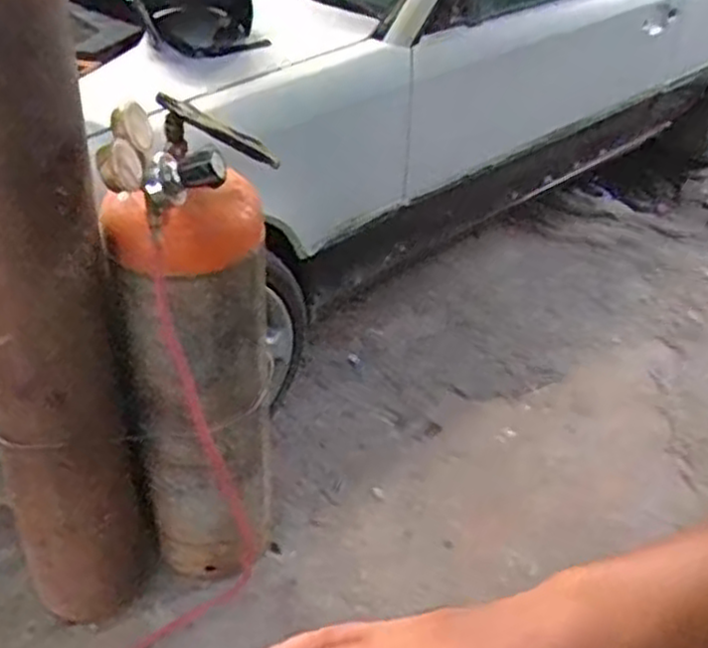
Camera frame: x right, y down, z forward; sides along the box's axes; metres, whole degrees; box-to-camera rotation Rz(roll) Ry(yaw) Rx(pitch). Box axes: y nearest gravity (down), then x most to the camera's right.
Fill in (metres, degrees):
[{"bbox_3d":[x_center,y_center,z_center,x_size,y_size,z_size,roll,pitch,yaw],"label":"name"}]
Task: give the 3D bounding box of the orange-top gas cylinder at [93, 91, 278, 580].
[{"bbox_3d":[-0.268,0.087,1.404,0.252,0.961,0.241,-7,43,-14],"label":"orange-top gas cylinder"}]

